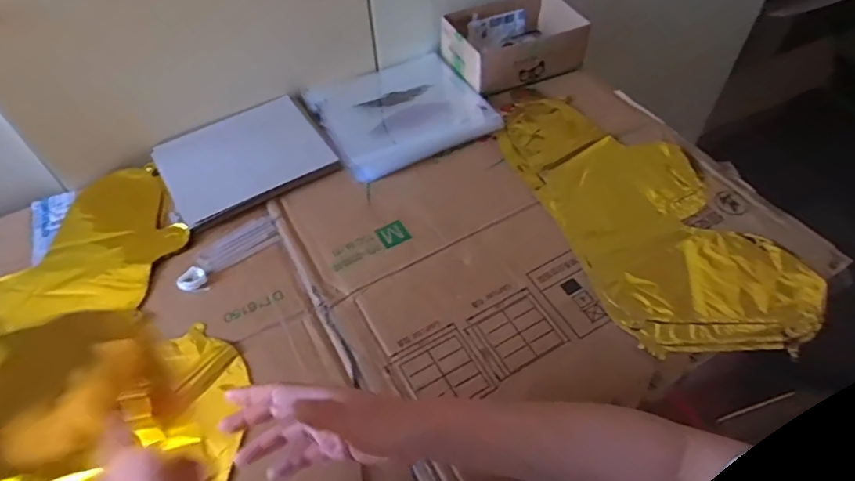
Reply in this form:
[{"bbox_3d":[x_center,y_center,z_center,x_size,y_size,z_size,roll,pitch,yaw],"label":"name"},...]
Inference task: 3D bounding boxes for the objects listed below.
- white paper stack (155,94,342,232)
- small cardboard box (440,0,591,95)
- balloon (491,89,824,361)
[{"bbox_3d":[-0.233,-0.106,0.667,0.191,0.010,0.155,-28,58,-19],"label":"white paper stack"},{"bbox_3d":[0.128,-0.299,0.781,0.190,0.062,0.136,-19,55,-14],"label":"small cardboard box"},{"bbox_3d":[0.253,-0.049,0.630,0.221,0.030,0.409,-18,55,-13],"label":"balloon"}]

